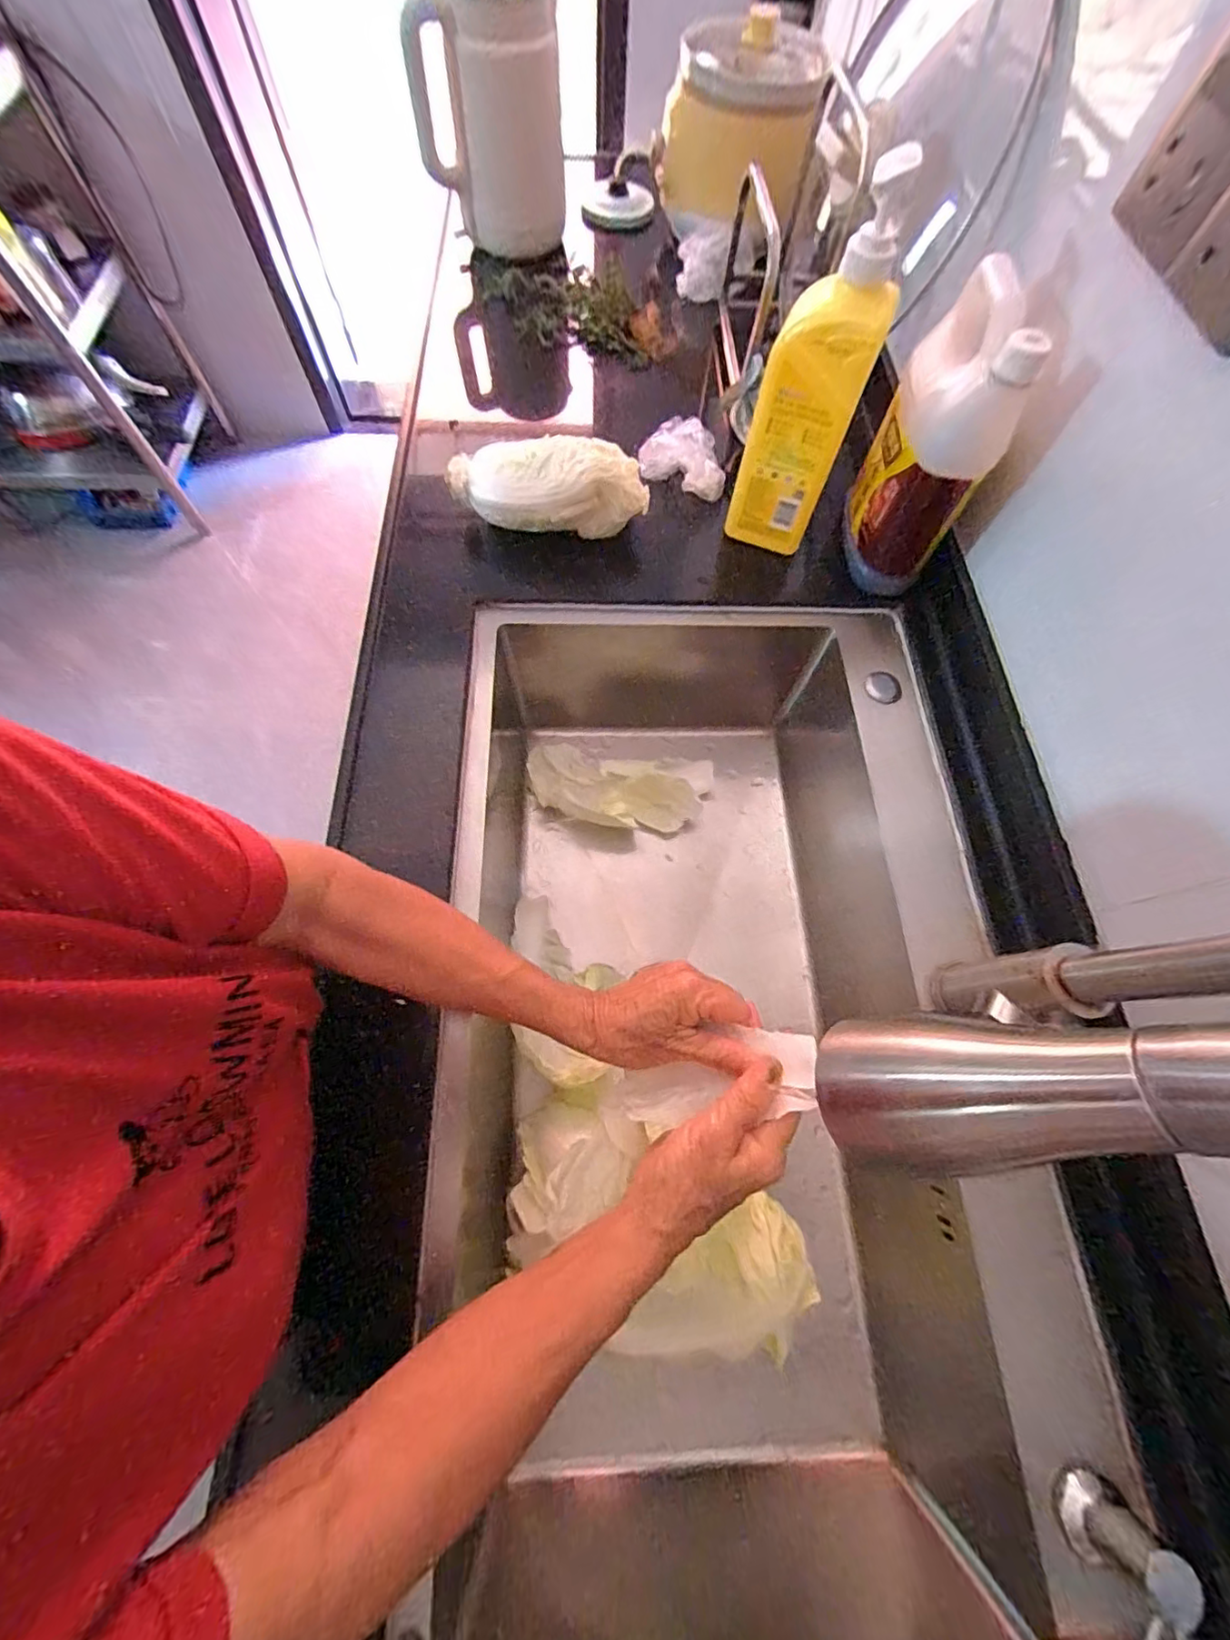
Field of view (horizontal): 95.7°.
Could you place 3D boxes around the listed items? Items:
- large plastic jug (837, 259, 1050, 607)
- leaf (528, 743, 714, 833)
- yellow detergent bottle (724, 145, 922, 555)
[{"bbox_3d":[0.285,-0.346,0.513,0.085,0.212,0.133,15,68,4],"label":"large plastic jug"},{"bbox_3d":[0.003,-0.036,0.687,0.222,0.064,0.104,8,68,1],"label":"leaf"},{"bbox_3d":[0.170,-0.374,0.493,0.087,0.269,0.055,25,69,8],"label":"yellow detergent bottle"}]

